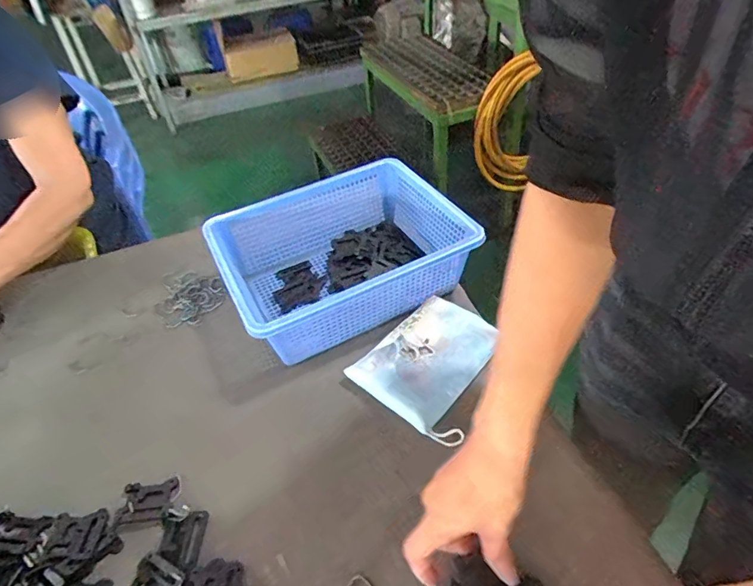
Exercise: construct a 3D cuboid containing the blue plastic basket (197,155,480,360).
[{"bbox_3d":[-0.046,-0.048,0.633,0.294,0.103,0.228,-24,47,-16],"label":"blue plastic basket"}]

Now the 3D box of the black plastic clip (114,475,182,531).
[{"bbox_3d":[-0.221,0.202,0.462,0.058,0.012,0.041,-16,45,-8],"label":"black plastic clip"}]

